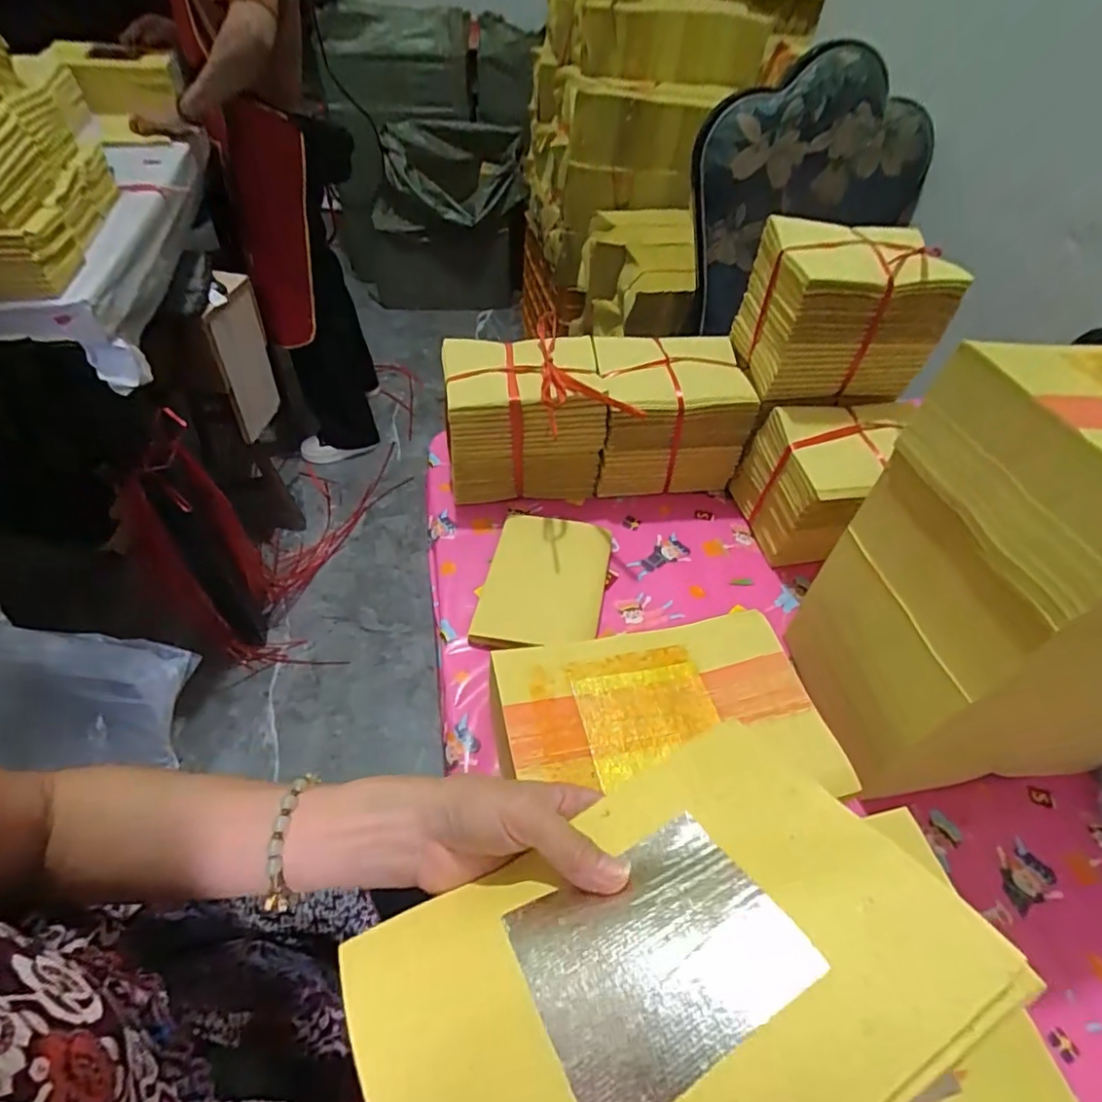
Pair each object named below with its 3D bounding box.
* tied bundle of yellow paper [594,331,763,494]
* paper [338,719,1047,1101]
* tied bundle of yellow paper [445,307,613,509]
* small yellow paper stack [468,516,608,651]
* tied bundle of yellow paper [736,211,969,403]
[{"bbox_3d":[0.131,-0.149,0.677,0.166,0.149,0.114,-6,50,-10],"label":"tied bundle of yellow paper"},{"bbox_3d":[0.038,0.175,0.242,0.224,0.024,0.154,-29,37,-13],"label":"paper"},{"bbox_3d":[-0.033,-0.144,0.662,0.160,0.148,0.124,-6,50,-10],"label":"tied bundle of yellow paper"},{"bbox_3d":[-0.005,0.032,0.589,0.116,0.022,0.157,10,49,4],"label":"small yellow paper stack"},{"bbox_3d":[0.296,-0.242,0.612,0.166,0.147,0.118,-1,49,-6],"label":"tied bundle of yellow paper"}]

